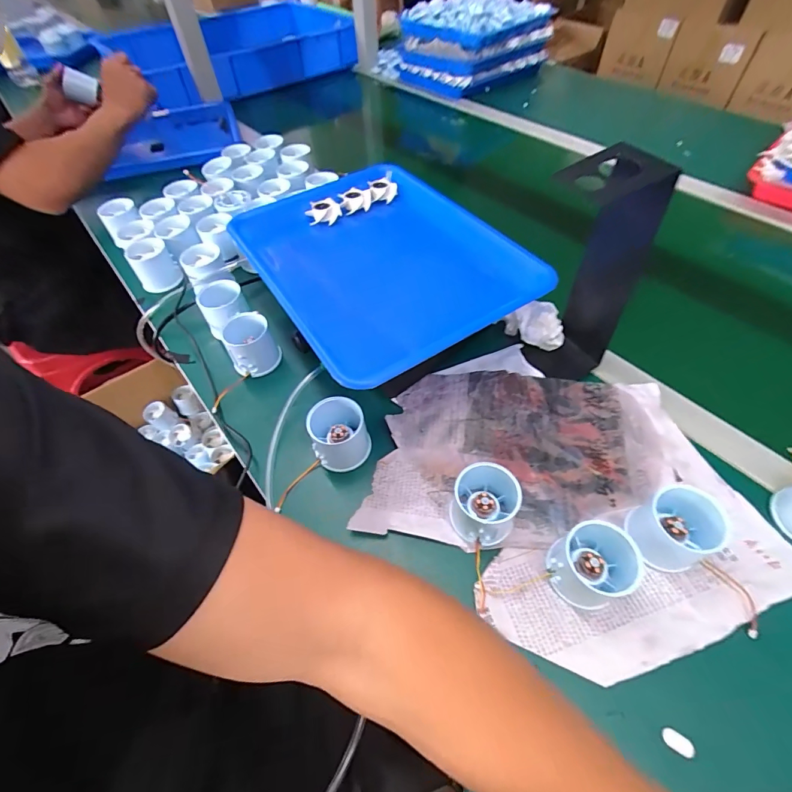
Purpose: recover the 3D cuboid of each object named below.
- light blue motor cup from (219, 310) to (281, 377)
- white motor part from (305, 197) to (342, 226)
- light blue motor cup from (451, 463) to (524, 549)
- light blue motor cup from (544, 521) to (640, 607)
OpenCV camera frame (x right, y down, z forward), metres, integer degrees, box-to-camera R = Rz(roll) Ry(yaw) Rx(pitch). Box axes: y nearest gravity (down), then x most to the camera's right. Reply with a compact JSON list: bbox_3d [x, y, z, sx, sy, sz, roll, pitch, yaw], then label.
[{"bbox_3d":[-0.163,-0.058,0.461,0.053,0.052,0.052,-1,53,2],"label":"light blue motor cup"},{"bbox_3d":[-0.095,-0.240,0.530,0.043,0.021,0.029,-18,55,-11],"label":"white motor part"},{"bbox_3d":[0.076,0.086,0.339,0.051,0.051,0.060,20,57,17],"label":"light blue motor cup"},{"bbox_3d":[0.154,0.126,0.310,0.064,0.043,0.054,-24,56,-14],"label":"light blue motor cup"}]

